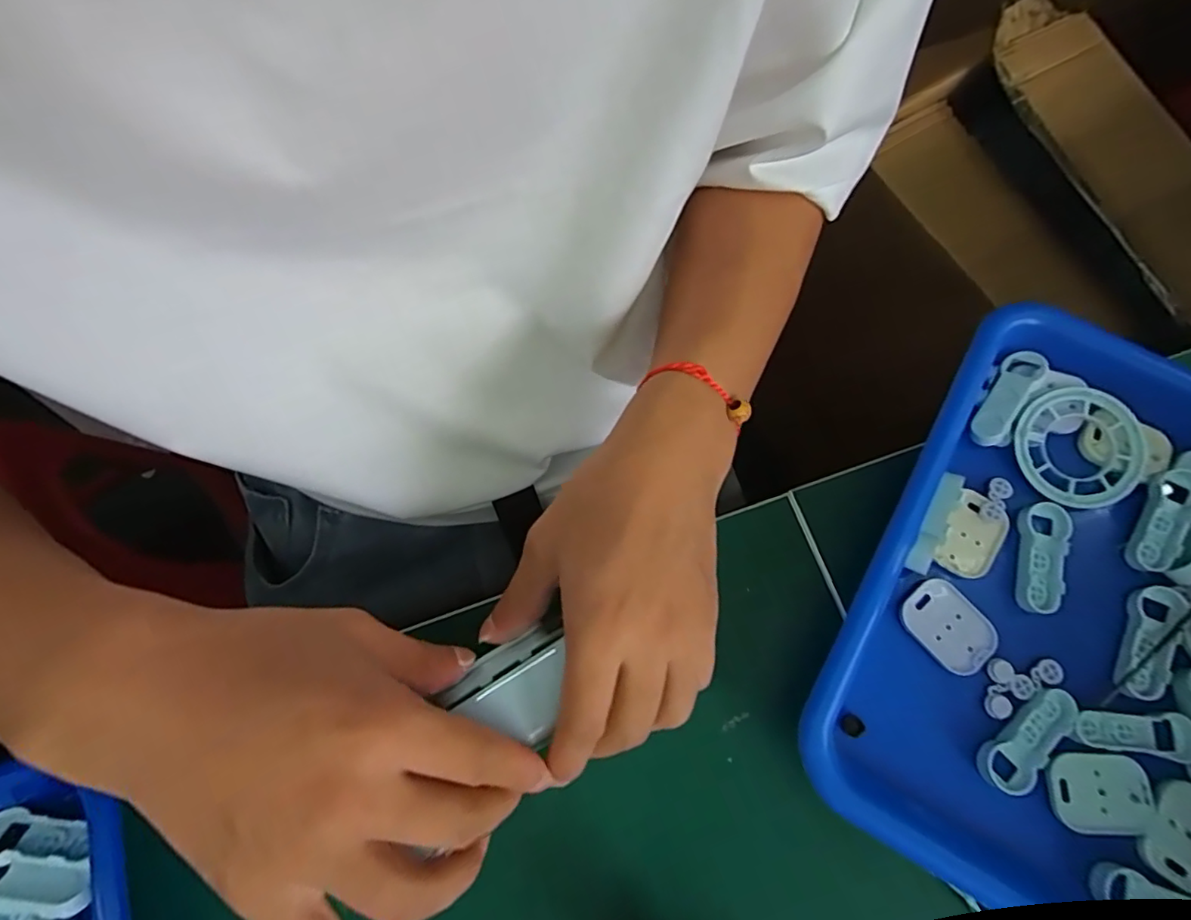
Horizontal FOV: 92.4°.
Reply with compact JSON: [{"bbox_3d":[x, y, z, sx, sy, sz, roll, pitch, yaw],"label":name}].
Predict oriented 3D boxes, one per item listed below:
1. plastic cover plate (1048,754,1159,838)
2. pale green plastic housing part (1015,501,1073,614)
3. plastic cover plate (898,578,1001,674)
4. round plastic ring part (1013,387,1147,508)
[{"bbox_3d":[0.207,0.138,0.235,0.038,0.007,0.031,-2,75,0],"label":"plastic cover plate"},{"bbox_3d":[0.203,0.044,0.260,0.018,0.008,0.050,16,75,5],"label":"pale green plastic housing part"},{"bbox_3d":[0.159,0.075,0.257,0.029,0.006,0.039,-39,78,-10],"label":"plastic cover plate"},{"bbox_3d":[0.231,-0.007,0.270,0.053,0.011,0.057,0,75,0],"label":"round plastic ring part"}]

